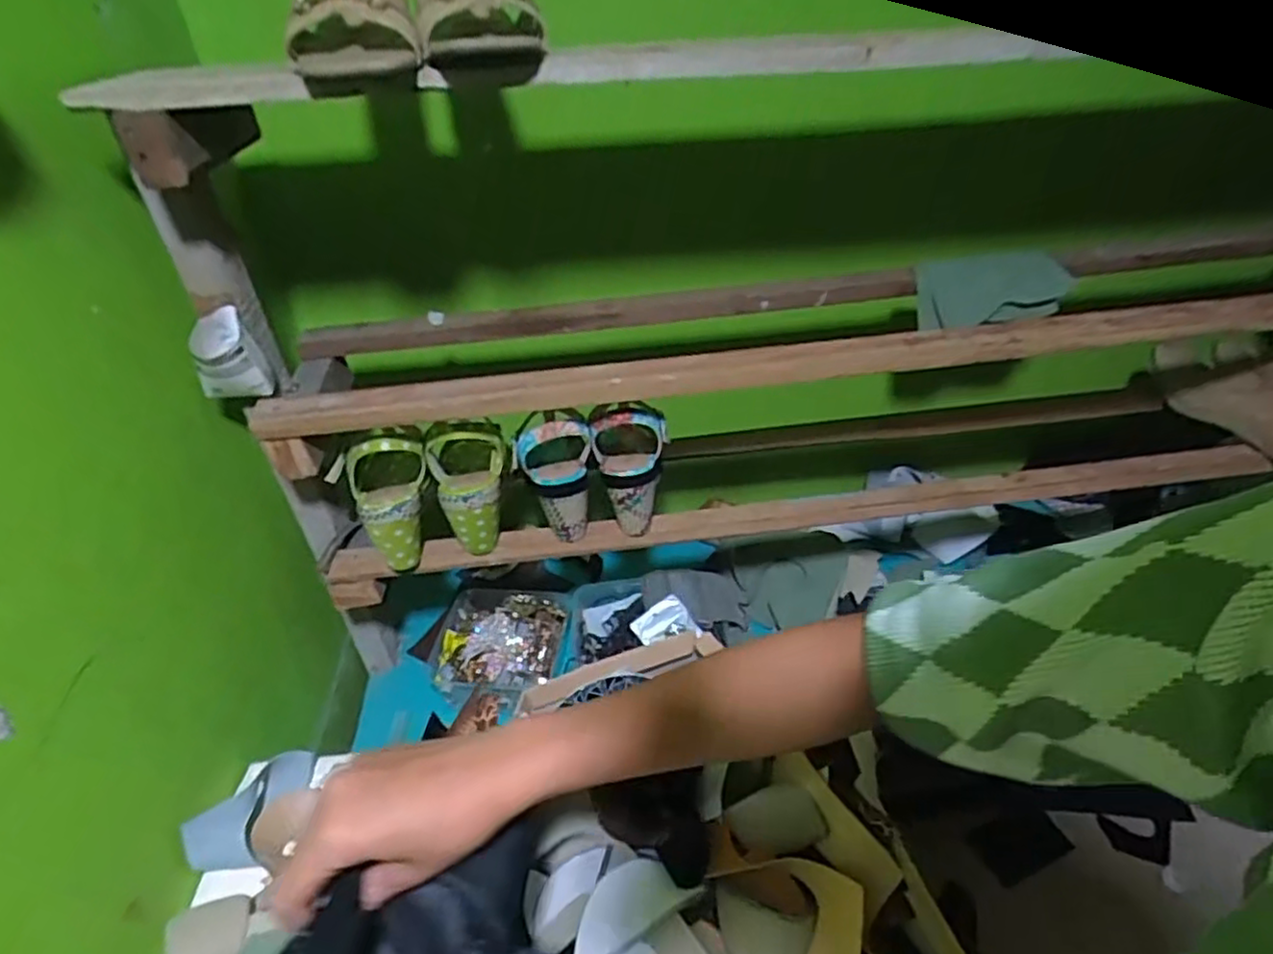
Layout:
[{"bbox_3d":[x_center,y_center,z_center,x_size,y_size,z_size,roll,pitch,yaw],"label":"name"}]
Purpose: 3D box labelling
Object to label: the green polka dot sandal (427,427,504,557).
[{"bbox_3d":[-0.175,0.004,0.735,0.077,0.128,0.089,-16,37,-16],"label":"green polka dot sandal"}]

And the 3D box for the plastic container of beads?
[{"bbox_3d":[-0.179,0.206,0.898,0.166,0.039,0.169,1,36,7],"label":"plastic container of beads"}]

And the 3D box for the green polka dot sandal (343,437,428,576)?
[{"bbox_3d":[-0.251,0.021,0.722,0.080,0.127,0.086,-19,38,-20],"label":"green polka dot sandal"}]

